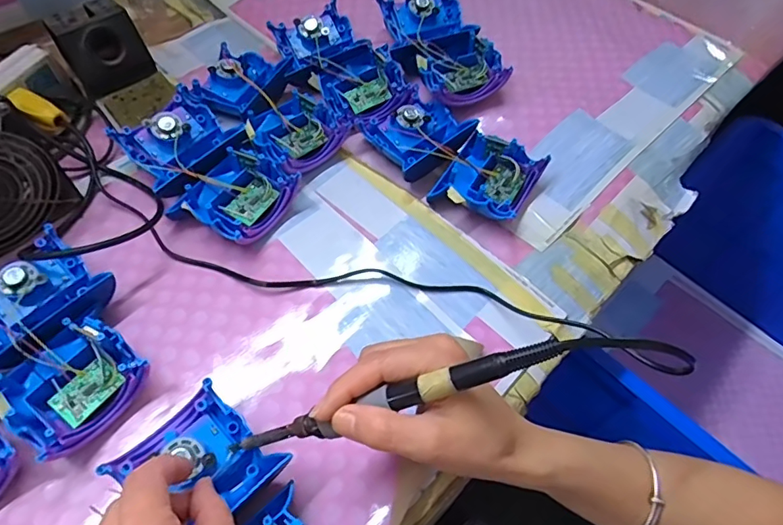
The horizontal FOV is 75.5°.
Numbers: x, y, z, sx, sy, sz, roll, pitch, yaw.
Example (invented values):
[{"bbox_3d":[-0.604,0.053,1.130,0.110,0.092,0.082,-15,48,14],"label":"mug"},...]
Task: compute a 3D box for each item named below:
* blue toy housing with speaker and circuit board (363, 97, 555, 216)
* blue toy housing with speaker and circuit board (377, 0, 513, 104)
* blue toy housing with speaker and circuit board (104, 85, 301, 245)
[{"bbox_3d":[0.054,-0.100,0.477,0.164,0.034,0.092,31,61,16],"label":"blue toy housing with speaker and circuit board"},{"bbox_3d":[0.047,-0.222,0.530,0.084,0.059,0.153,-22,61,-16],"label":"blue toy housing with speaker and circuit board"},{"bbox_3d":[-0.165,-0.084,0.454,0.167,0.042,0.097,35,62,19],"label":"blue toy housing with speaker and circuit board"}]

